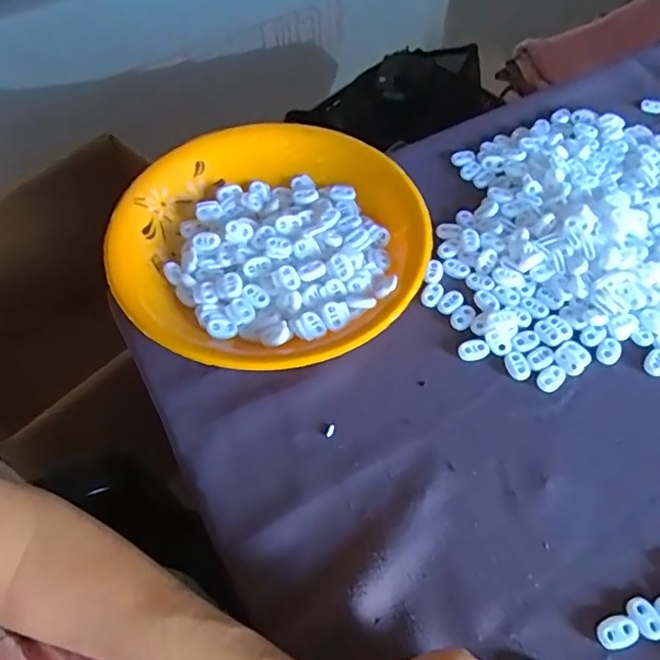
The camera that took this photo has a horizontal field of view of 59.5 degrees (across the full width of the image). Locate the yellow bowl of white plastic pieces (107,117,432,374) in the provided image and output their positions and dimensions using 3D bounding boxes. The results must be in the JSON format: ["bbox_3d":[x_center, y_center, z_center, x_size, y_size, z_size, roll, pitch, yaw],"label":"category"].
[{"bbox_3d":[-0.044,-0.069,0.459,0.228,0.045,0.239,0,56,0],"label":"yellow bowl of white plastic pieces"}]

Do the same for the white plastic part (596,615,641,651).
[{"bbox_3d":[0.162,0.170,0.324,0.022,0.004,0.016,-19,58,-13],"label":"white plastic part"}]

